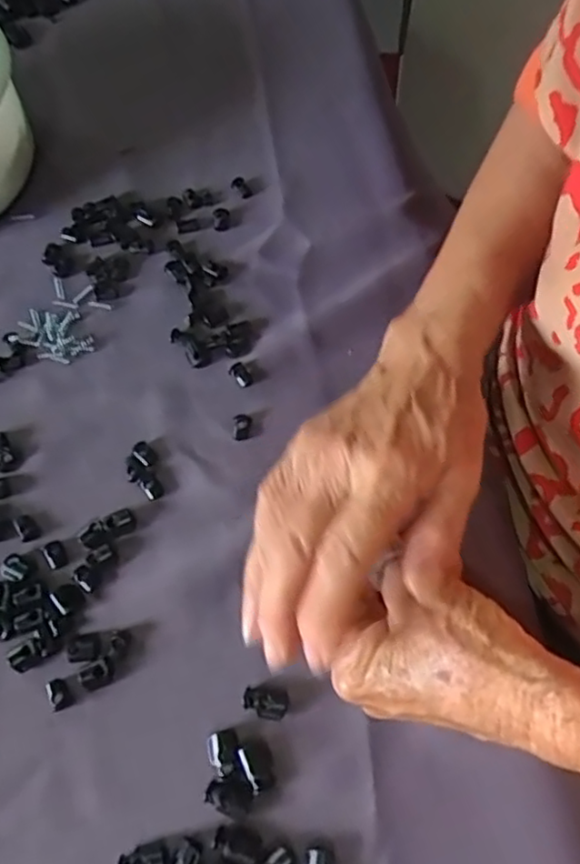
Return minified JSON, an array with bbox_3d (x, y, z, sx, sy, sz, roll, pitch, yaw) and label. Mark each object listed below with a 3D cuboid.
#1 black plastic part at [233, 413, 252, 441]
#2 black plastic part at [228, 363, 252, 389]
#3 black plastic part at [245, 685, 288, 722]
[{"bbox_3d":[-0.027,-0.003,0.362,0.010,0.004,0.016,-1,67,2],"label":"black plastic part"},{"bbox_3d":[-0.028,-0.033,0.372,0.009,0.004,0.015,-32,69,-11],"label":"black plastic part"},{"bbox_3d":[-0.012,0.128,0.305,0.021,0.004,0.014,6,67,5],"label":"black plastic part"}]

